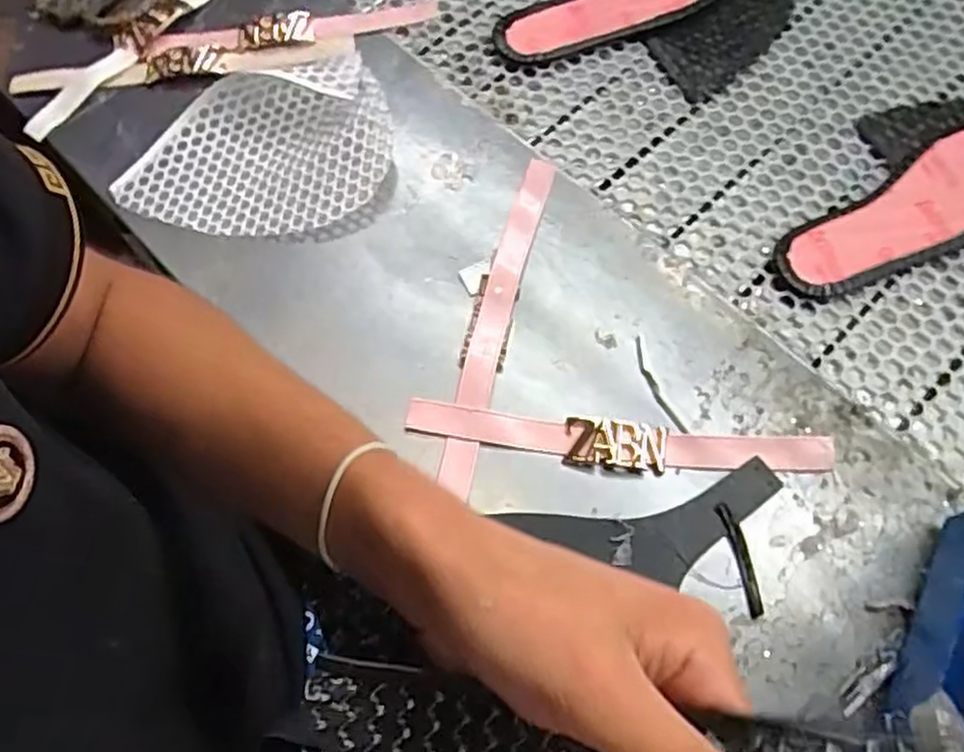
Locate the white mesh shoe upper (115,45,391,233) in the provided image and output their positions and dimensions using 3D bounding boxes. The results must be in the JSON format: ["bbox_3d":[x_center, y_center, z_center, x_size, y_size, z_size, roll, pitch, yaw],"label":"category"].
[{"bbox_3d":[-0.162,-0.157,0.512,0.198,0.033,0.129,-17,69,-4],"label":"white mesh shoe upper"}]

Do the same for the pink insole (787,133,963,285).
[{"bbox_3d":[0.312,-0.115,0.513,0.205,0.014,0.064,-34,71,-10],"label":"pink insole"}]

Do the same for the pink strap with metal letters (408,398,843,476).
[{"bbox_3d":[0.080,0.042,0.432,0.252,0.008,0.030,5,76,4],"label":"pink strap with metal letters"}]

